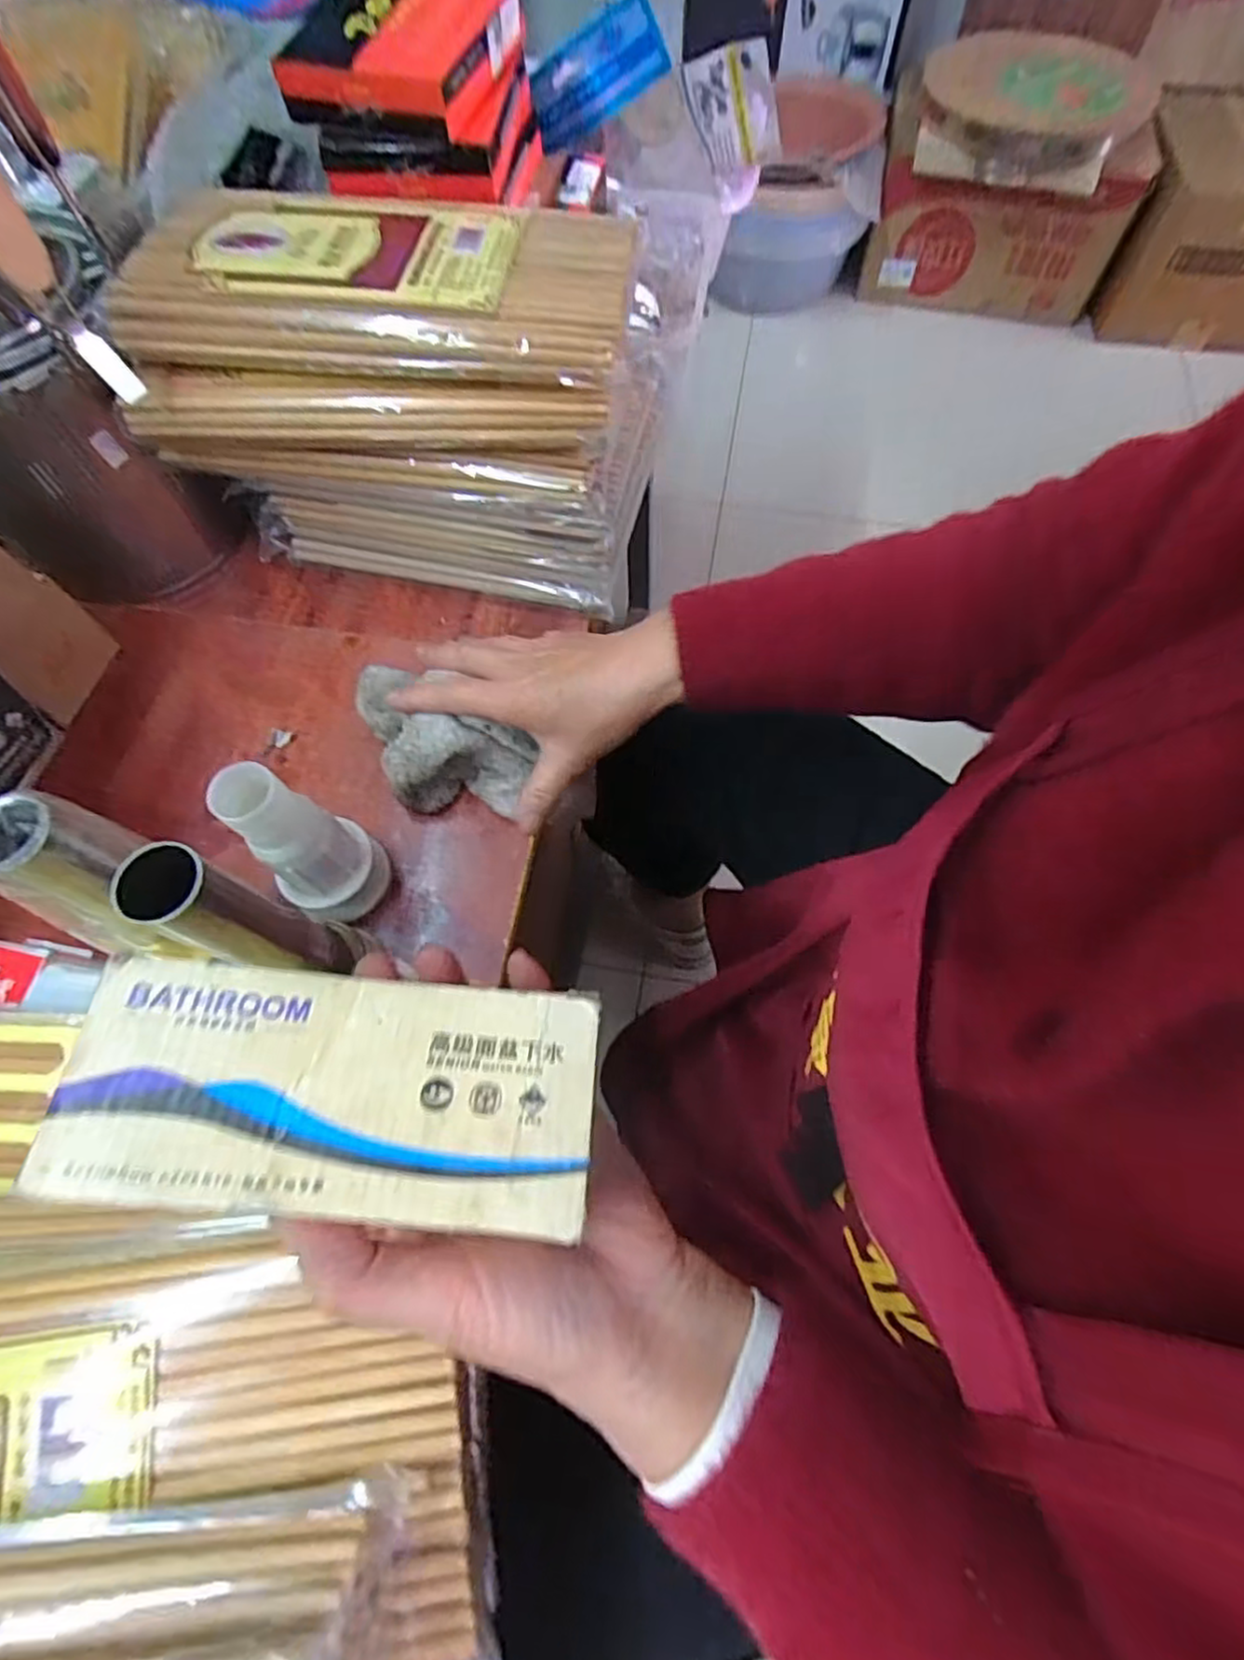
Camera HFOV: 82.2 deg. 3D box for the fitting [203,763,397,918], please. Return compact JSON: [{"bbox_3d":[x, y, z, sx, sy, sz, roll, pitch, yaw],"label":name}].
[{"bbox_3d":[-0.165,0.009,0.377,0.046,0.115,0.055,35,72,14],"label":"fitting"}]

